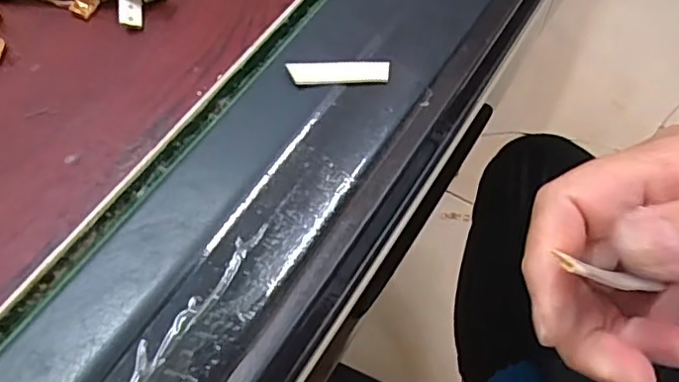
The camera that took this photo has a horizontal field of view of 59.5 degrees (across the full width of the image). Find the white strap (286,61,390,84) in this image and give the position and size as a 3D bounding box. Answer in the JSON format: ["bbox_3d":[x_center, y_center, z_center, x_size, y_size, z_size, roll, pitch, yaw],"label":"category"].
[{"bbox_3d":[0.000,-0.052,0.259,0.044,0.004,0.009,-3,87,-10],"label":"white strap"}]

